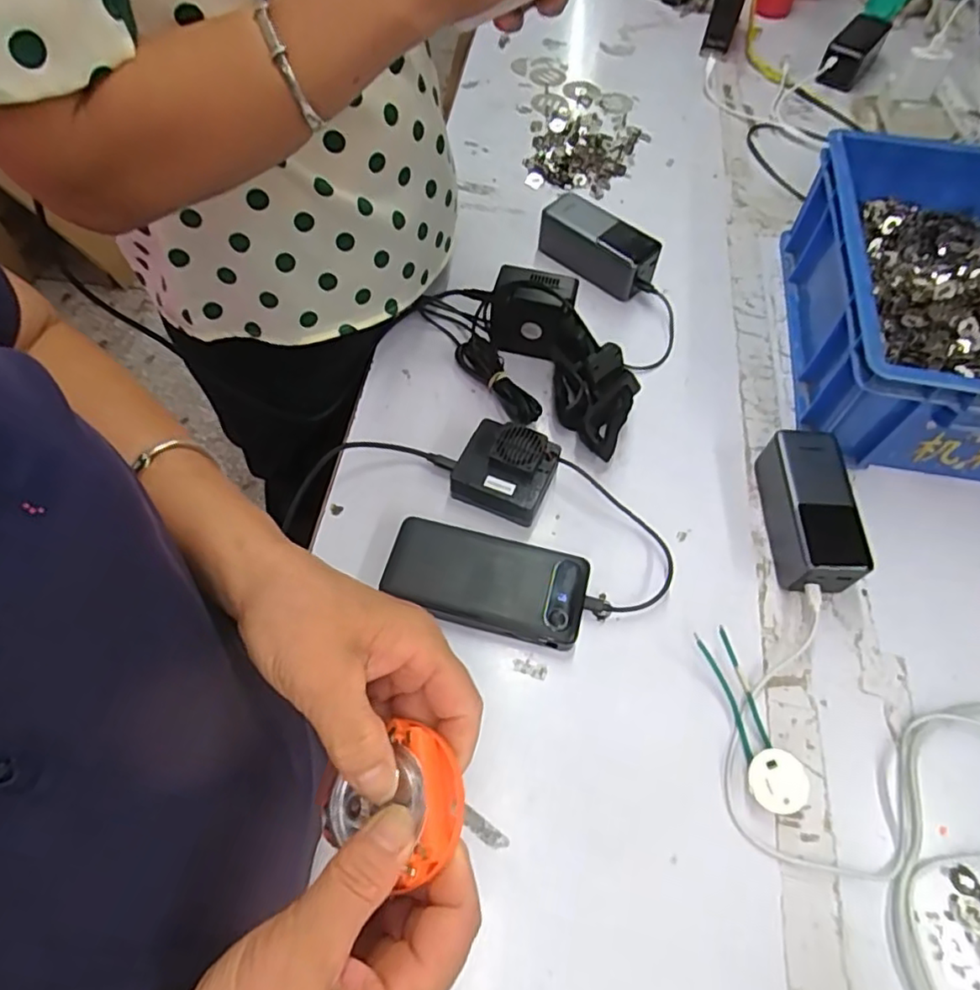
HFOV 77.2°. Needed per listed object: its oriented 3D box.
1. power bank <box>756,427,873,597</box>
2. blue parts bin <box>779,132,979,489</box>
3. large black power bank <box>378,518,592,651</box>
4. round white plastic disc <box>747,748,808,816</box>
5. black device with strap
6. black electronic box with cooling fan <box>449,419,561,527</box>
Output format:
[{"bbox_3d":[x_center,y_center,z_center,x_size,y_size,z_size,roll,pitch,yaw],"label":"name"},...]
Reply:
[{"bbox_3d":[0.266,0.011,0.515,0.056,0.053,0.135,4,60,1],"label":"power bank"},{"bbox_3d":[0.461,-0.187,0.596,0.291,0.118,0.369,12,60,5],"label":"blue parts bin"},{"bbox_3d":[-0.004,0.070,0.485,0.154,0.032,0.078,14,60,6],"label":"large black power bank"},{"bbox_3d":[0.197,0.198,0.423,0.038,0.021,0.039,-21,62,-14],"label":"round white plastic disc"},{"bbox_3d":[0.076,-0.128,0.570,0.071,0.086,0.179,-30,65,-18],"label":"black device with strap"},{"bbox_3d":[0.013,-0.021,0.531,0.077,0.048,0.070,22,61,11],"label":"black electronic box with cooling fan"}]

